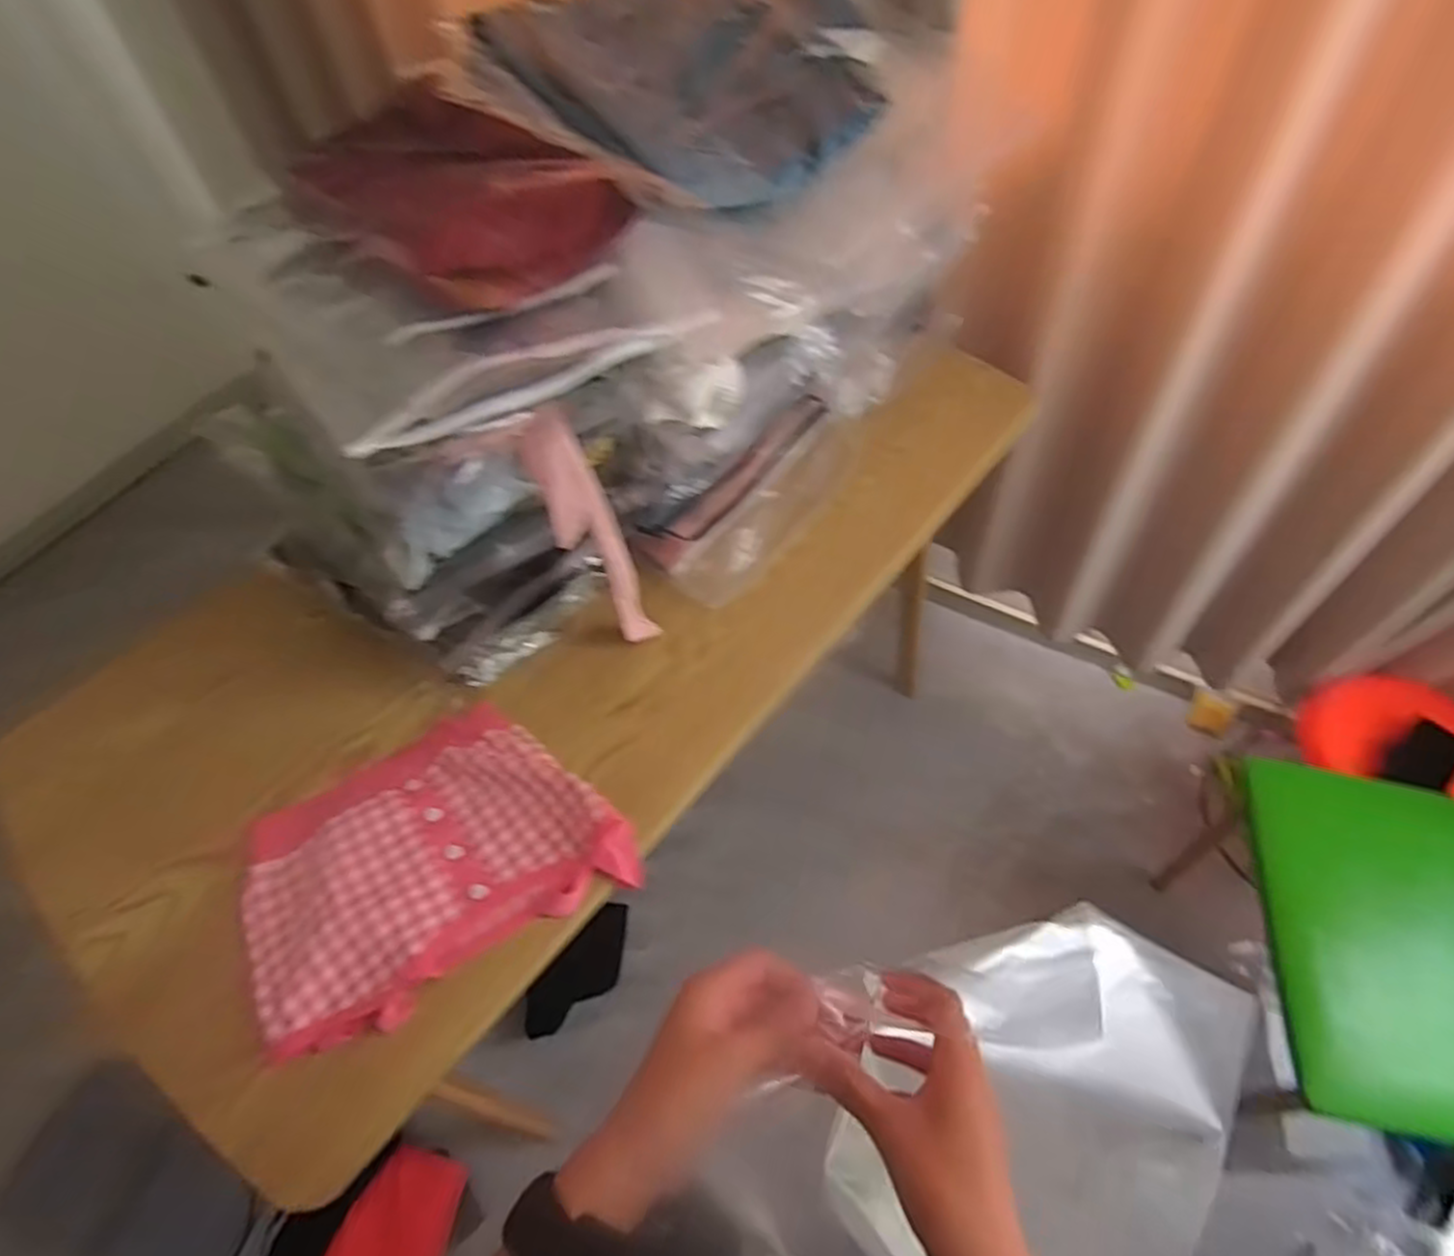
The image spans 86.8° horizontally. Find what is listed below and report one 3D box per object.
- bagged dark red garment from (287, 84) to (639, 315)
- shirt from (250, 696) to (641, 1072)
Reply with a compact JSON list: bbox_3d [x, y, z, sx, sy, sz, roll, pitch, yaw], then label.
[{"bbox_3d":[-0.223,-0.361,0.642,0.205,0.053,0.291,-35,59,-19],"label":"bagged dark red garment"},{"bbox_3d":[-0.274,0.197,0.687,0.303,0.028,0.235,-31,58,-17],"label":"shirt"}]

